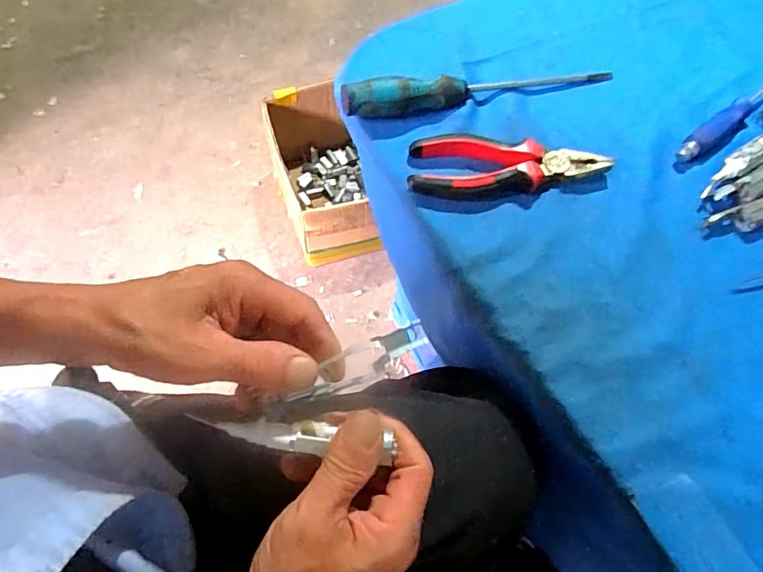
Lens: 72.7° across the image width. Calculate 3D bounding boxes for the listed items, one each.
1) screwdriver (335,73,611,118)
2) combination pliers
[{"bbox_3d":[0.087,-0.170,0.445,0.241,0.037,0.024,-10,65,-8],"label":"screwdriver"},{"bbox_3d":[0.101,-0.096,0.418,0.154,0.024,0.050,-1,64,-4],"label":"combination pliers"}]

